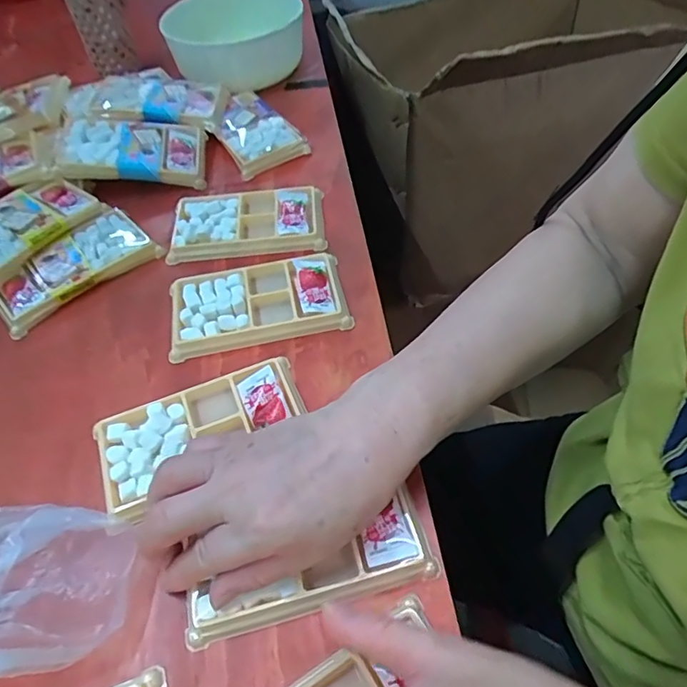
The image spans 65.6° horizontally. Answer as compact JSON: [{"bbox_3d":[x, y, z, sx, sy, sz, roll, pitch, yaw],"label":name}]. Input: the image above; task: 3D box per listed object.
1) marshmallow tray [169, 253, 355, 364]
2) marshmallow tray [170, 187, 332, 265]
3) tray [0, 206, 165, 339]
[{"bbox_3d":[-0.068,-0.034,0.422,0.135,0.014,0.076,-11,52,-4],"label":"marshmallow tray"},{"bbox_3d":[-0.088,-0.113,0.482,0.137,0.017,0.077,-6,52,0],"label":"marshmallow tray"},{"bbox_3d":[-0.234,-0.066,0.460,0.132,0.021,0.070,-36,58,-21],"label":"tray"}]

